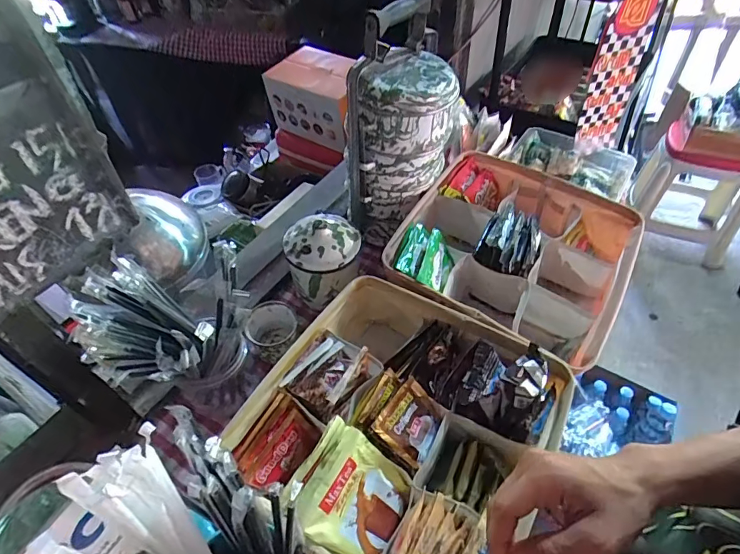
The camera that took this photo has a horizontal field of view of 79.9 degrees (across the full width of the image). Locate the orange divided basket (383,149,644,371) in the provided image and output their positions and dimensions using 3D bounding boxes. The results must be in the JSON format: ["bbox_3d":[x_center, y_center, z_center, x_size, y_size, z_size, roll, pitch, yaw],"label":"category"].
[{"bbox_3d":[0.198,-0.022,0.638,0.282,0.133,0.285,24,54,23],"label":"orange divided basket"}]

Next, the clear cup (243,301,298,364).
[{"bbox_3d":[-0.129,0.079,0.597,0.067,0.058,0.066,-2,48,2],"label":"clear cup"}]

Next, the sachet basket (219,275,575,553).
[{"bbox_3d":[0.031,0.159,0.477,0.274,0.109,0.287,24,54,23],"label":"sachet basket"}]

